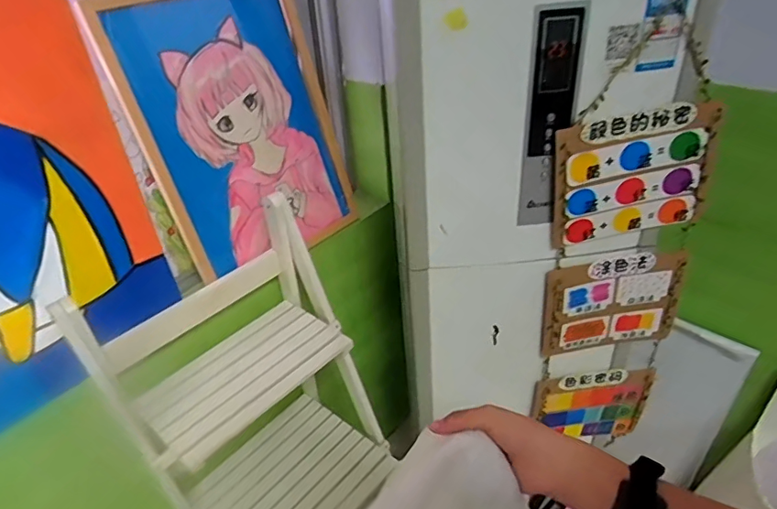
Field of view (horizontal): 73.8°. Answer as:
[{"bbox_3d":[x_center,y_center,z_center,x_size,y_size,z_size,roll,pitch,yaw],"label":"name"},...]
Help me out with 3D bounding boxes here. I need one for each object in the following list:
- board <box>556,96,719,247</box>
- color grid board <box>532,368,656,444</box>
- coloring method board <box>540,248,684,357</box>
[{"bbox_3d":[0.473,-0.149,1.000,0.353,0.256,0.023,-11,33,-12],"label":"board"},{"bbox_3d":[0.521,0.406,1.347,0.332,0.275,0.021,-4,35,-11],"label":"color grid board"},{"bbox_3d":[0.502,0.115,1.157,0.339,0.245,0.016,-7,32,-11],"label":"coloring method board"}]

